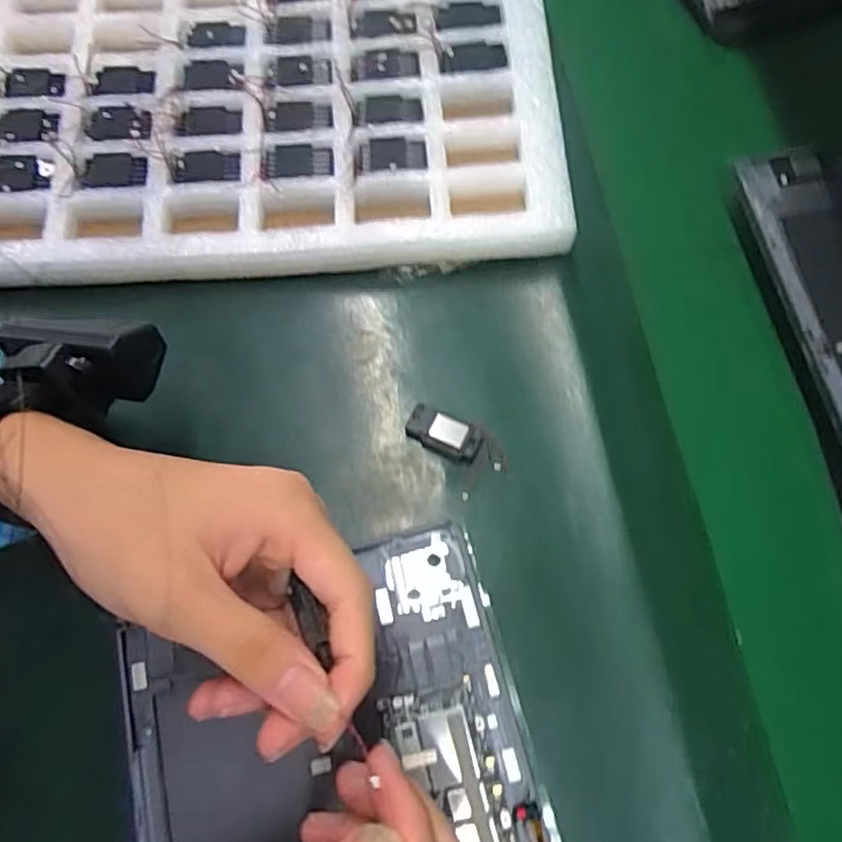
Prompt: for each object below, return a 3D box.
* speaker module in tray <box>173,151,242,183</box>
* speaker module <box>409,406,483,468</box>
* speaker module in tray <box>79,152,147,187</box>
[{"bbox_3d":[-0.126,-0.150,0.391,0.038,0.008,0.025,-7,71,-1],"label":"speaker module in tray"},{"bbox_3d":[0.012,0.007,0.351,0.039,0.008,0.020,23,73,9],"label":"speaker module"},{"bbox_3d":[-0.182,-0.146,0.393,0.043,0.009,0.026,-1,71,1],"label":"speaker module in tray"}]

